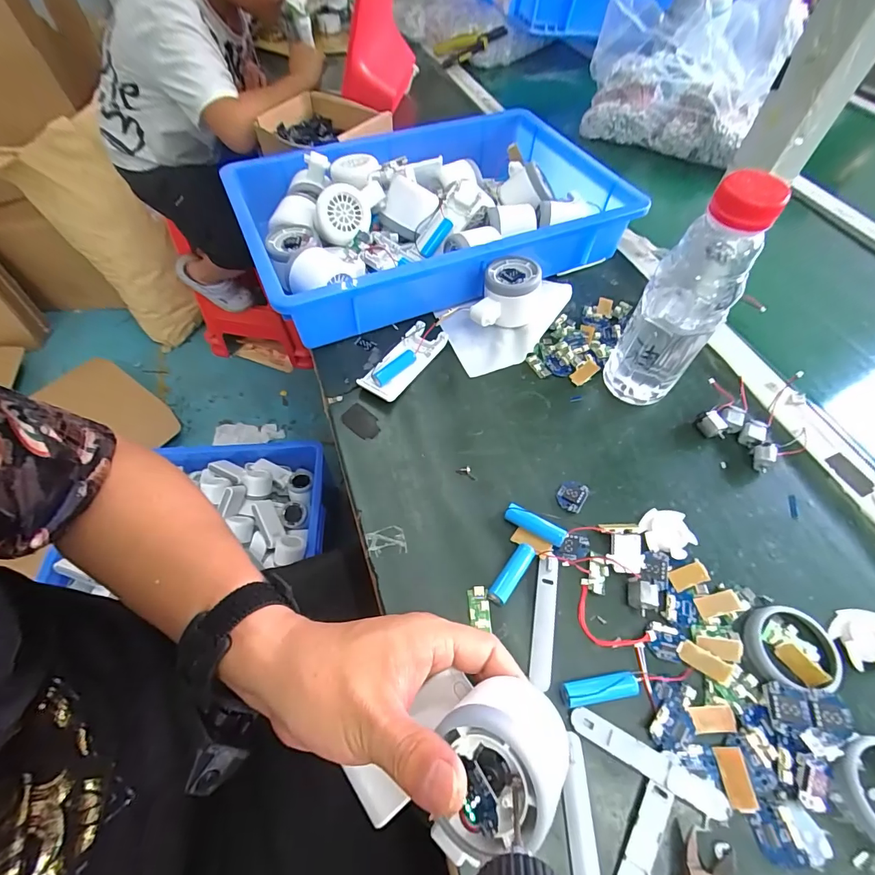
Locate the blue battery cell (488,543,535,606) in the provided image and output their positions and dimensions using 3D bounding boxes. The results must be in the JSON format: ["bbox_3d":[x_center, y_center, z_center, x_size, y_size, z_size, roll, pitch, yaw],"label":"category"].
[{"bbox_3d":[0.057,0.102,0.317,0.014,0.014,0.050,33,63,19],"label":"blue battery cell"}]

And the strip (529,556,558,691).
[{"bbox_3d":[0.079,0.132,0.307,0.015,0.007,0.089,11,58,7],"label":"strip"}]

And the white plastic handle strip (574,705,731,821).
[{"bbox_3d":[0.131,0.200,0.263,0.096,0.004,0.018,26,61,16],"label":"white plastic handle strip"}]

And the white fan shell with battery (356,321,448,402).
[{"bbox_3d":[-0.034,-0.078,0.431,0.039,0.018,0.100,29,61,17],"label":"white fan shell with battery"}]

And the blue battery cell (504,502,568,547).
[{"bbox_3d":[0.078,0.071,0.339,0.050,0.017,0.013,29,61,17],"label":"blue battery cell"}]

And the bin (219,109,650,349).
[{"bbox_3d":[-0.006,-0.272,0.514,0.431,0.089,0.286,-24,60,-15],"label":"bin"}]

